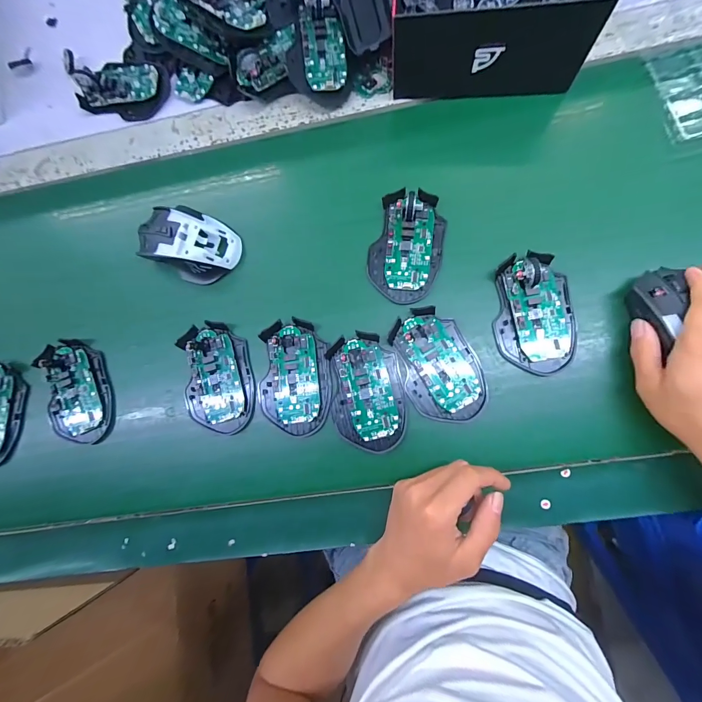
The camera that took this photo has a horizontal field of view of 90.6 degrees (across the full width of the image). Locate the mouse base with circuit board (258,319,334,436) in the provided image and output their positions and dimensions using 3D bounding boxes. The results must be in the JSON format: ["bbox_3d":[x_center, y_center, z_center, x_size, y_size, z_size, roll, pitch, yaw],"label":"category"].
[{"bbox_3d":[-0.057,0.027,0.354,0.072,0.013,0.112,-2,82,4],"label":"mouse base with circuit board"}]

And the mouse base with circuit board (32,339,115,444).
[{"bbox_3d":[-0.298,0.043,0.379,0.064,0.019,0.113,-14,81,3],"label":"mouse base with circuit board"}]

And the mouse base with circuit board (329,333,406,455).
[{"bbox_3d":[0.016,0.041,0.344,0.069,0.013,0.114,-7,82,4],"label":"mouse base with circuit board"}]

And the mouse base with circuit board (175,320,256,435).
[{"bbox_3d":[-0.140,0.027,0.361,0.071,0.015,0.113,-6,82,4],"label":"mouse base with circuit board"}]

